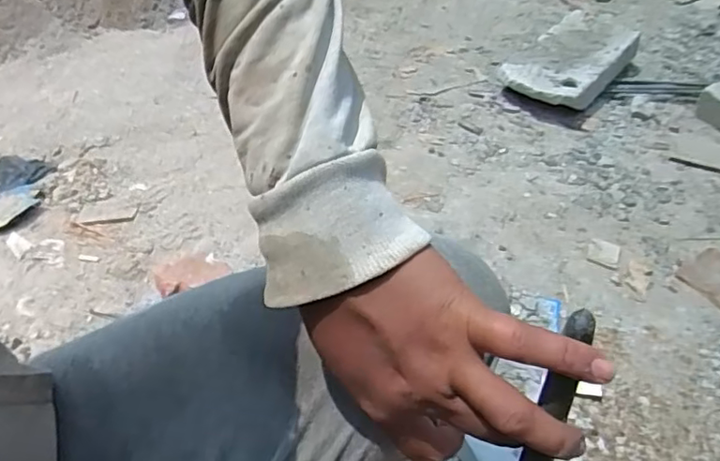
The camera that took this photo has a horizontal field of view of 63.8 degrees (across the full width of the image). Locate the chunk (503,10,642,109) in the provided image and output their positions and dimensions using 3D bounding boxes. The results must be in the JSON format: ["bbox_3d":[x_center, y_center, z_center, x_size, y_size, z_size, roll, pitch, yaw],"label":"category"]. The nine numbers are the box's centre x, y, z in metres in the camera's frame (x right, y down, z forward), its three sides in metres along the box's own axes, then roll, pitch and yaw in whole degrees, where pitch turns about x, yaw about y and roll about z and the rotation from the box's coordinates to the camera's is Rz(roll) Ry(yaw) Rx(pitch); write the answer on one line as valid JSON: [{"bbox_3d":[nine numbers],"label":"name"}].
[{"bbox_3d":[0.541,-0.436,1.468,0.219,0.090,0.507,28,49,23],"label":"chunk"}]

